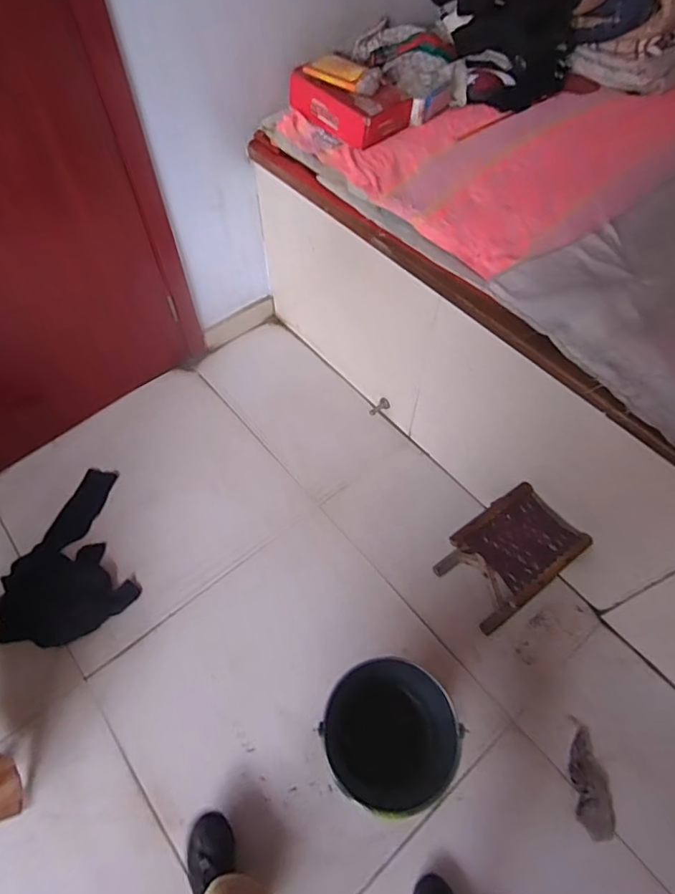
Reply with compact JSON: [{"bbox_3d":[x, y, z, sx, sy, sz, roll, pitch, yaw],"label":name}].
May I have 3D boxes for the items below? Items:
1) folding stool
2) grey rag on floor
[{"bbox_3d":[0.466,0.304,1.406,0.270,0.257,0.227,-31,63,-19],"label":"folding stool"},{"bbox_3d":[0.619,0.811,1.252,0.089,0.025,0.241,2,57,1],"label":"grey rag on floor"}]

